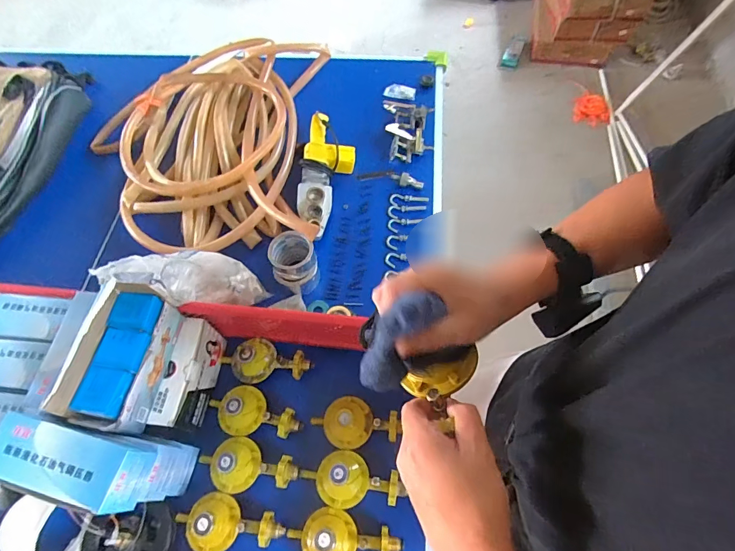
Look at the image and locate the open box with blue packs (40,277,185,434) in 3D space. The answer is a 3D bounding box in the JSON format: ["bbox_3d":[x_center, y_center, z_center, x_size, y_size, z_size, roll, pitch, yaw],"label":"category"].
[{"bbox_3d":[-0.362,0.118,0.602,0.082,0.137,0.198,11,66,9],"label":"open box with blue packs"}]

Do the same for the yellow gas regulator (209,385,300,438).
[{"bbox_3d":[-0.202,0.236,0.695,0.166,0.052,0.078,18,67,13],"label":"yellow gas regulator"}]

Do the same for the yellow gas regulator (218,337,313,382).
[{"bbox_3d":[-0.191,0.154,0.741,0.172,0.061,0.074,2,64,5],"label":"yellow gas regulator"}]

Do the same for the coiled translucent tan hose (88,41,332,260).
[{"bbox_3d":[-0.389,-0.351,0.990,0.551,0.098,0.657,0,64,4],"label":"coiled translucent tan hose"}]

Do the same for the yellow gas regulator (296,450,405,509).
[{"bbox_3d":[-0.026,0.323,0.640,0.164,0.048,0.078,8,65,8],"label":"yellow gas regulator"}]

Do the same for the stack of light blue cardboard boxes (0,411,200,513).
[{"bbox_3d":[-0.387,0.270,0.589,0.184,0.194,0.087,8,65,8],"label":"stack of light blue cardboard boxes"}]

